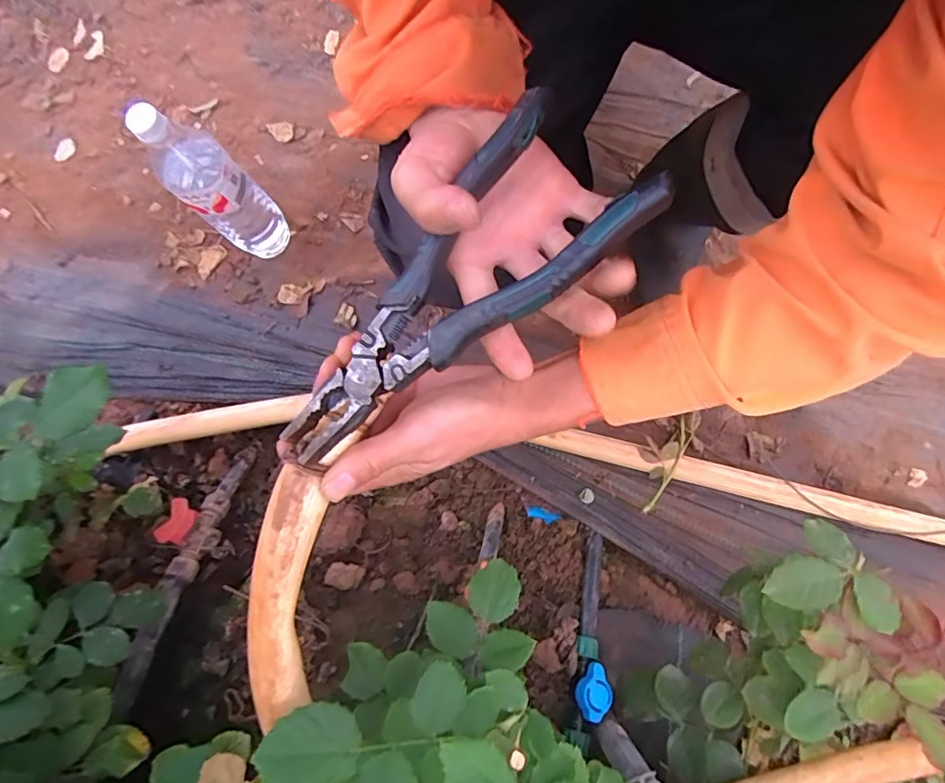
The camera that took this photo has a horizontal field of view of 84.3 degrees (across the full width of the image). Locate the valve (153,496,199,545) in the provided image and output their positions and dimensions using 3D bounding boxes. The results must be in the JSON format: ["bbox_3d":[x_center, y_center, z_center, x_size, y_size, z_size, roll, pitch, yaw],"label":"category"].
[{"bbox_3d":[-0.284,0.126,0.502,0.028,0.018,0.042,35,49,-26],"label":"valve"}]

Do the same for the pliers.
[{"bbox_3d":[-0.016,-0.053,0.260,0.209,0.016,0.086,-40,78,6],"label":"pliers"}]

